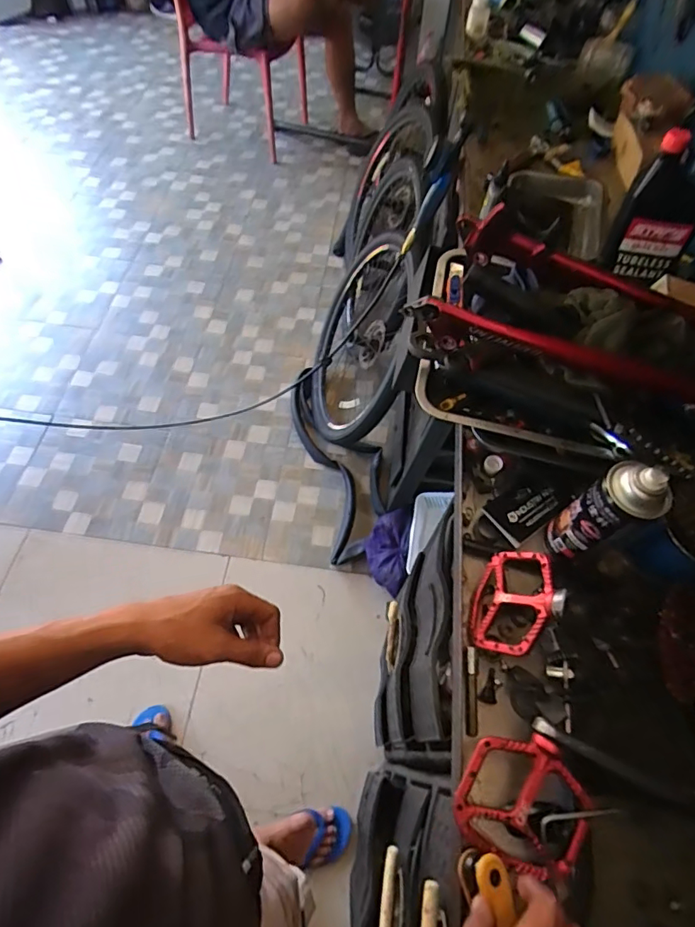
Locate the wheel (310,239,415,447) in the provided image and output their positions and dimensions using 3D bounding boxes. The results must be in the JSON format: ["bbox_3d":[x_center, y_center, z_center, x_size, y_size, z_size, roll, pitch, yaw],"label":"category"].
[{"bbox_3d":[0.027,-0.361,1.523,0.055,0.564,0.608,14,78,-27],"label":"wheel"}]

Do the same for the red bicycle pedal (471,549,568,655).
[{"bbox_3d":[0.181,0.147,0.530,0.016,0.121,0.112,30,69,-22],"label":"red bicycle pedal"}]

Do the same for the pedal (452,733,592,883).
[{"bbox_3d":[0.162,0.308,0.455,0.115,0.018,0.110,31,77,10],"label":"pedal"}]

